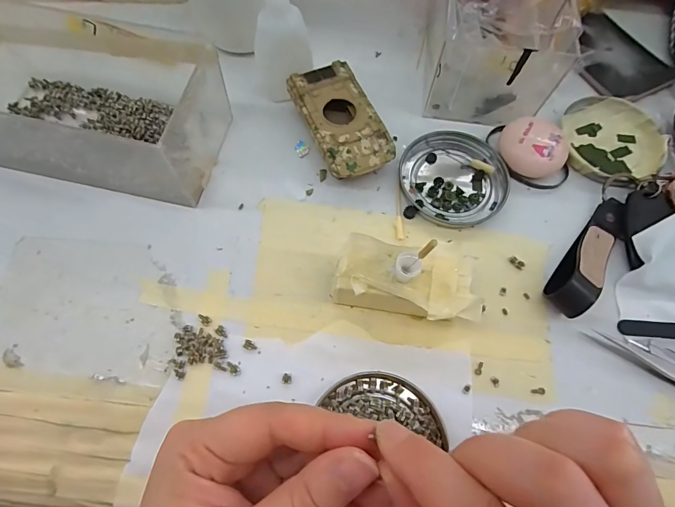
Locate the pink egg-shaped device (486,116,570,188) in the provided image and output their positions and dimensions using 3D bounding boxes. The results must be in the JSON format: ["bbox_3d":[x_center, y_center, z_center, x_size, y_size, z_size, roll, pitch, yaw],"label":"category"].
[{"bbox_3d":[0.146,-0.078,0.293,0.044,0.024,0.054,-14,68,-7],"label":"pink egg-shaped device"}]

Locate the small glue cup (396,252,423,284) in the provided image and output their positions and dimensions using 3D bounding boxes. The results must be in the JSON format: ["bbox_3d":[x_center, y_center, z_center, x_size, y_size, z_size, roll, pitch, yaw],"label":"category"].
[{"bbox_3d":[0.040,0.008,0.224,0.014,0.016,0.013,0,67,-1],"label":"small glue cup"}]

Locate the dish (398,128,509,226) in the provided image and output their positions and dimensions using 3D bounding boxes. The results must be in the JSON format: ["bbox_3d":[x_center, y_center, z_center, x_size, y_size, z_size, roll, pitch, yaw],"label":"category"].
[{"bbox_3d":[0.086,-0.057,0.292,0.076,0.008,0.077,0,67,-1],"label":"dish"}]

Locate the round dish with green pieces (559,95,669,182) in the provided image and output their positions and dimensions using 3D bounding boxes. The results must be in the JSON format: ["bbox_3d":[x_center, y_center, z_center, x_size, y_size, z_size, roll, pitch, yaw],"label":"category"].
[{"bbox_3d":[0.216,-0.088,0.307,0.073,0.012,0.077,0,67,-1],"label":"round dish with green pieces"}]

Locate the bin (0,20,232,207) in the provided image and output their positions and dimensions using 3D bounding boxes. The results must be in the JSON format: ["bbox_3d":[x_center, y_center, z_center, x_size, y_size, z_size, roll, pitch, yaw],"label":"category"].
[{"bbox_3d":[-0.175,-0.101,0.270,0.175,0.072,0.092,13,67,4],"label":"bin"}]

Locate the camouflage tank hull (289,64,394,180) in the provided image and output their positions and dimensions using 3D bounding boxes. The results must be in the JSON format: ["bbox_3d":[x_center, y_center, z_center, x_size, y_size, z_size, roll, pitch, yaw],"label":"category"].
[{"bbox_3d":[0.002,-0.096,0.297,0.051,0.027,0.094,-22,69,-10],"label":"camouflage tank hull"}]

